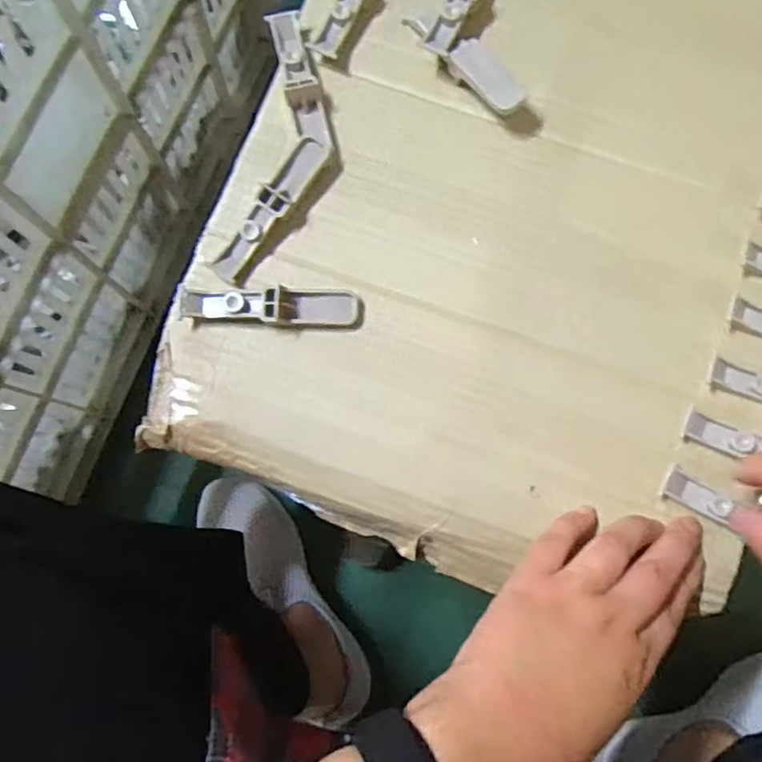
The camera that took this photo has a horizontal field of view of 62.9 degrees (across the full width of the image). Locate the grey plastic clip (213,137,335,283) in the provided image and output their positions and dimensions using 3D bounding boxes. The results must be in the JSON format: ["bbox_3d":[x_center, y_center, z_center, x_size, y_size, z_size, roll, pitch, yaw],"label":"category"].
[{"bbox_3d":[-0.063,-0.102,0.363,0.018,0.014,0.097,33,81,7],"label":"grey plastic clip"}]

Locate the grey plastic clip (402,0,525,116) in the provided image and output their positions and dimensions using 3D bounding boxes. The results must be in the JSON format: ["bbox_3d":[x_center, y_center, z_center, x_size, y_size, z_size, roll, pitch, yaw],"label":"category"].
[{"bbox_3d":[0.052,-0.218,0.386,0.062,0.020,0.125,-5,79,0],"label":"grey plastic clip"}]

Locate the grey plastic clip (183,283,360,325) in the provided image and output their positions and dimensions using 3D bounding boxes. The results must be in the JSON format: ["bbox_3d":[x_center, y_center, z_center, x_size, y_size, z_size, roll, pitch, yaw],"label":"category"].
[{"bbox_3d":[-0.063,-0.043,0.352,0.098,0.015,0.022,1,79,1],"label":"grey plastic clip"}]

